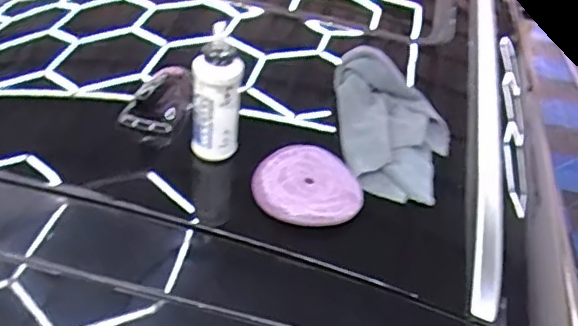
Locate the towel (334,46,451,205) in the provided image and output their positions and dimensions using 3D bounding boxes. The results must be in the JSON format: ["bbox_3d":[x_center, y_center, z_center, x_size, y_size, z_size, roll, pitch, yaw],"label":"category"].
[{"bbox_3d":[0.171,-0.063,0.946,0.183,0.044,0.306,12,48,-12],"label":"towel"}]

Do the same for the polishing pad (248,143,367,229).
[{"bbox_3d":[0.023,0.028,0.816,0.145,0.030,0.137,2,37,-11],"label":"polishing pad"}]

